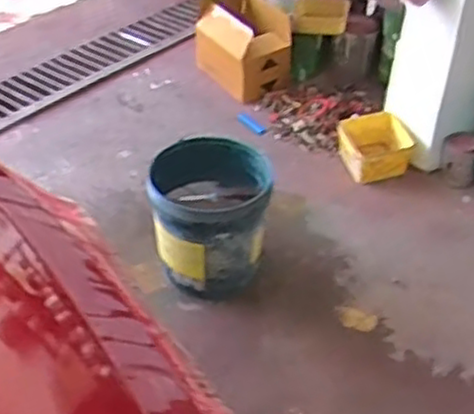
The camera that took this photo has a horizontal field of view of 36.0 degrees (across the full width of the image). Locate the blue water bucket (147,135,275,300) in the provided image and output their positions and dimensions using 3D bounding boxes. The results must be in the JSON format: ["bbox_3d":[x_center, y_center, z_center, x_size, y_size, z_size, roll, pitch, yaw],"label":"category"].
[{"bbox_3d":[-0.060,0.036,1.876,0.288,0.313,0.282,-2,40,2],"label":"blue water bucket"}]

